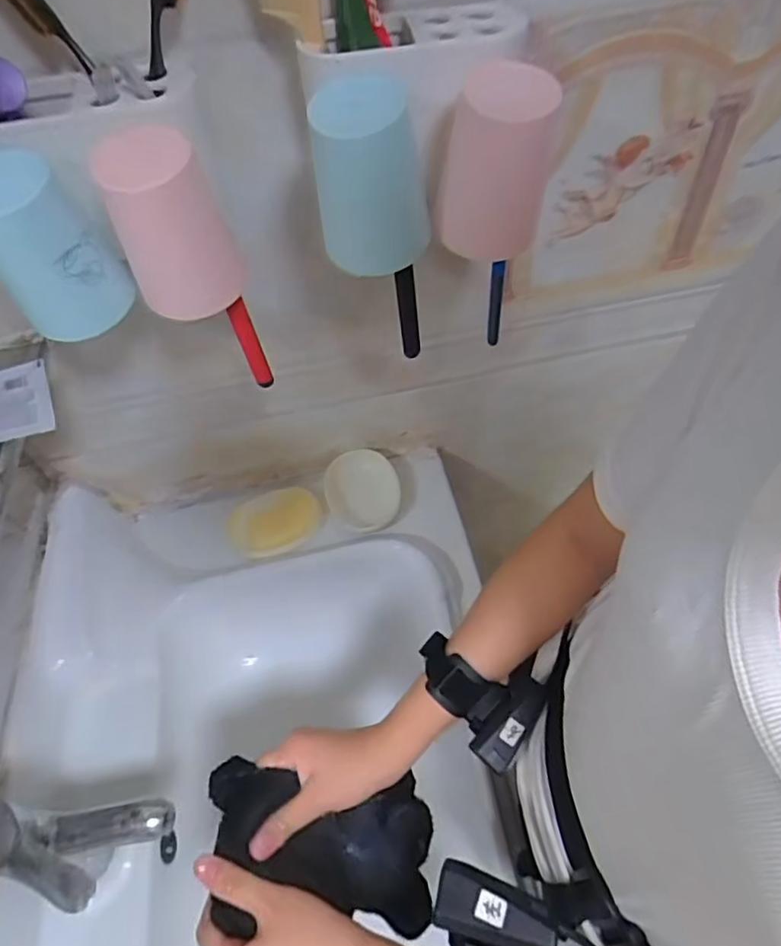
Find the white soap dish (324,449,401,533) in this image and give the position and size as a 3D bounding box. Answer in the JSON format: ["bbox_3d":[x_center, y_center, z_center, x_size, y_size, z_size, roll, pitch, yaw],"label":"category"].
[{"bbox_3d":[-0.036,0.017,0.765,0.091,0.027,0.117,-9,53,-1],"label":"white soap dish"}]

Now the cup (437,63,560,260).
[{"bbox_3d":[0.075,-0.206,0.406,0.063,0.102,0.073,10,55,13],"label":"cup"}]

